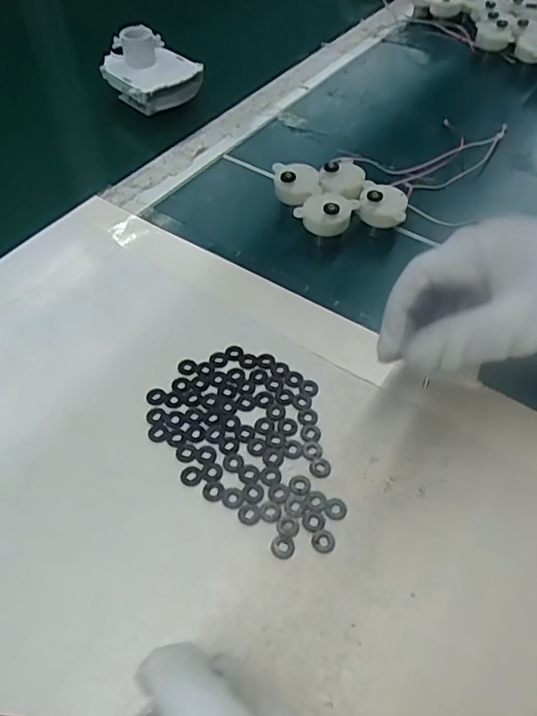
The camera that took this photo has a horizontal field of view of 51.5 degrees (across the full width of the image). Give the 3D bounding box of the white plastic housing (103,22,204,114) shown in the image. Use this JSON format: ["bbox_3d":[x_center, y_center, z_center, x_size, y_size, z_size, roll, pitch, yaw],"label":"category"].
[{"bbox_3d":[-0.103,-0.254,0.490,0.069,0.055,0.082,-35,60,-24],"label":"white plastic housing"}]

